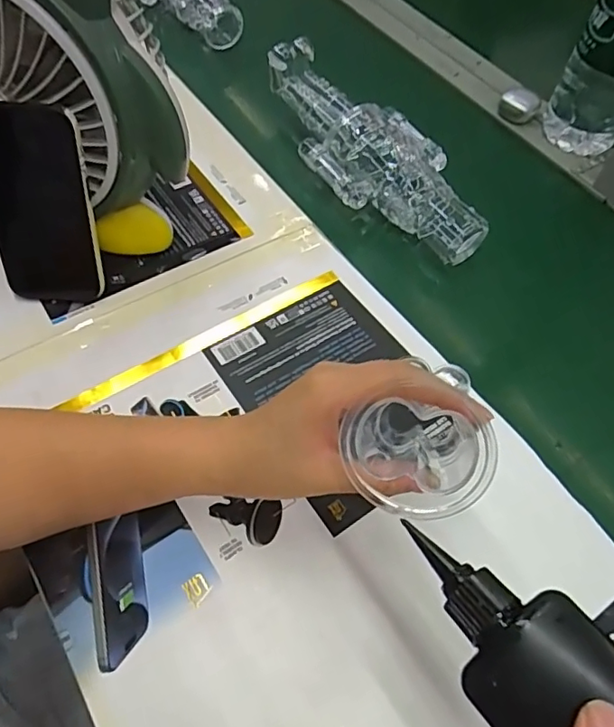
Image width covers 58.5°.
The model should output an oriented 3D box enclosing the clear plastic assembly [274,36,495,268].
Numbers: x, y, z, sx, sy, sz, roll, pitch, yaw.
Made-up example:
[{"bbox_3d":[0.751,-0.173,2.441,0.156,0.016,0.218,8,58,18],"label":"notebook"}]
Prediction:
[{"bbox_3d":[0.065,-0.216,0.552,0.116,0.066,0.283,-29,65,-21],"label":"clear plastic assembly"}]

